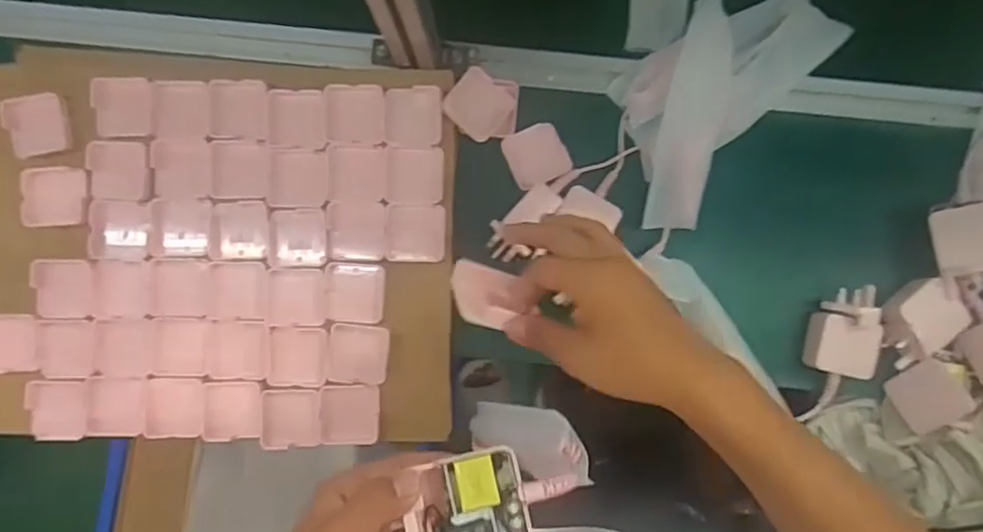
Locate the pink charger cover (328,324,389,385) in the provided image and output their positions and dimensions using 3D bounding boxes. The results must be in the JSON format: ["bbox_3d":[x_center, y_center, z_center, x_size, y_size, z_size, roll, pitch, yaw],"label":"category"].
[{"bbox_3d":[-0.138,0.092,0.677,0.058,0.009,0.059,4,88,0],"label":"pink charger cover"}]

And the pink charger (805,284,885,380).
[{"bbox_3d":[0.370,0.067,0.679,0.066,0.033,0.091,16,88,0],"label":"pink charger"}]

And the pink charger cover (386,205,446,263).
[{"bbox_3d":[-0.079,-0.034,0.683,0.061,0.004,0.058,0,88,0],"label":"pink charger cover"}]

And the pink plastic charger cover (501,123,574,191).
[{"bbox_3d":[0.048,-0.119,0.698,0.061,0.009,0.062,-26,88,-1],"label":"pink plastic charger cover"}]

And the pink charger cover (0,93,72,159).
[{"bbox_3d":[-0.468,-0.143,0.675,0.060,0.014,0.062,-12,88,0],"label":"pink charger cover"}]

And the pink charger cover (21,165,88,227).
[{"bbox_3d":[-0.450,-0.072,0.673,0.058,0.014,0.062,-1,88,0],"label":"pink charger cover"}]

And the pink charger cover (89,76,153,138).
[{"bbox_3d":[-0.386,-0.165,0.687,0.067,0.018,0.063,0,88,0],"label":"pink charger cover"}]

